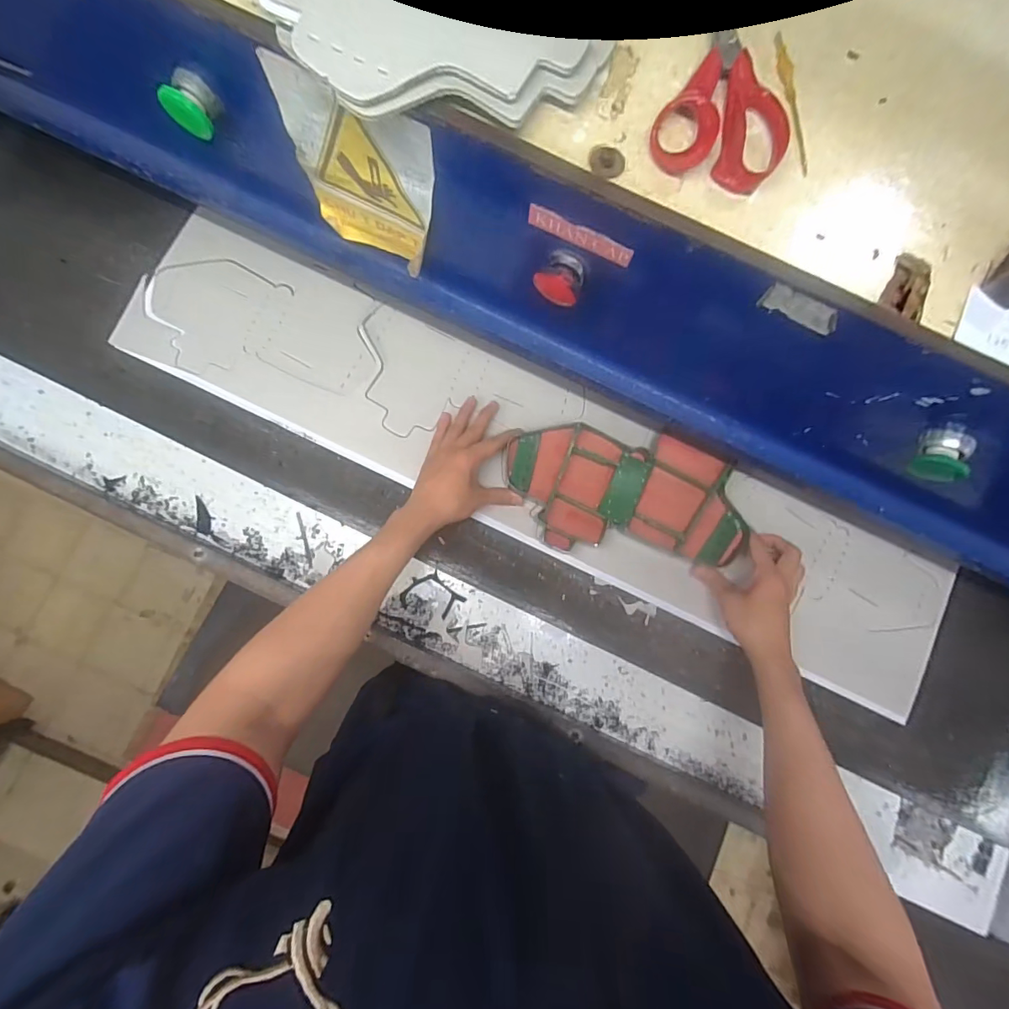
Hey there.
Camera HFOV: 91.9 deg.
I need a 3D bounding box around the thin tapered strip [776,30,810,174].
[{"bbox_3d":[0.196,-0.274,0.331,0.011,0.005,0.103,-6,82,-3],"label":"thin tapered strip"}]

